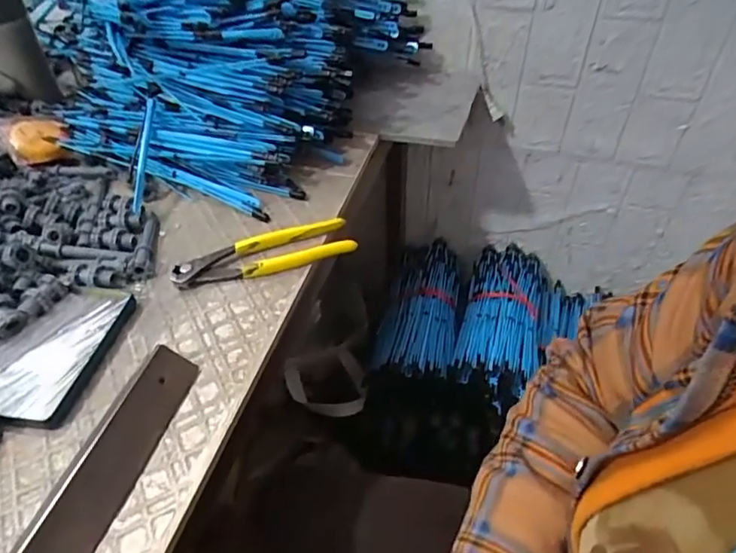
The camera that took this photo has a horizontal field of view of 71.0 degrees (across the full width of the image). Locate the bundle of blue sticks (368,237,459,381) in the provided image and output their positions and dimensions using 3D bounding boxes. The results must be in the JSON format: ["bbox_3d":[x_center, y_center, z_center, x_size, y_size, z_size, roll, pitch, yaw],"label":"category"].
[{"bbox_3d":[0.089,0.051,0.865,0.122,0.073,0.285,8,45,8],"label":"bundle of blue sticks"}]

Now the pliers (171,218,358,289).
[{"bbox_3d":[-0.096,-0.022,0.480,0.162,0.020,0.043,-12,45,-11],"label":"pliers"}]

